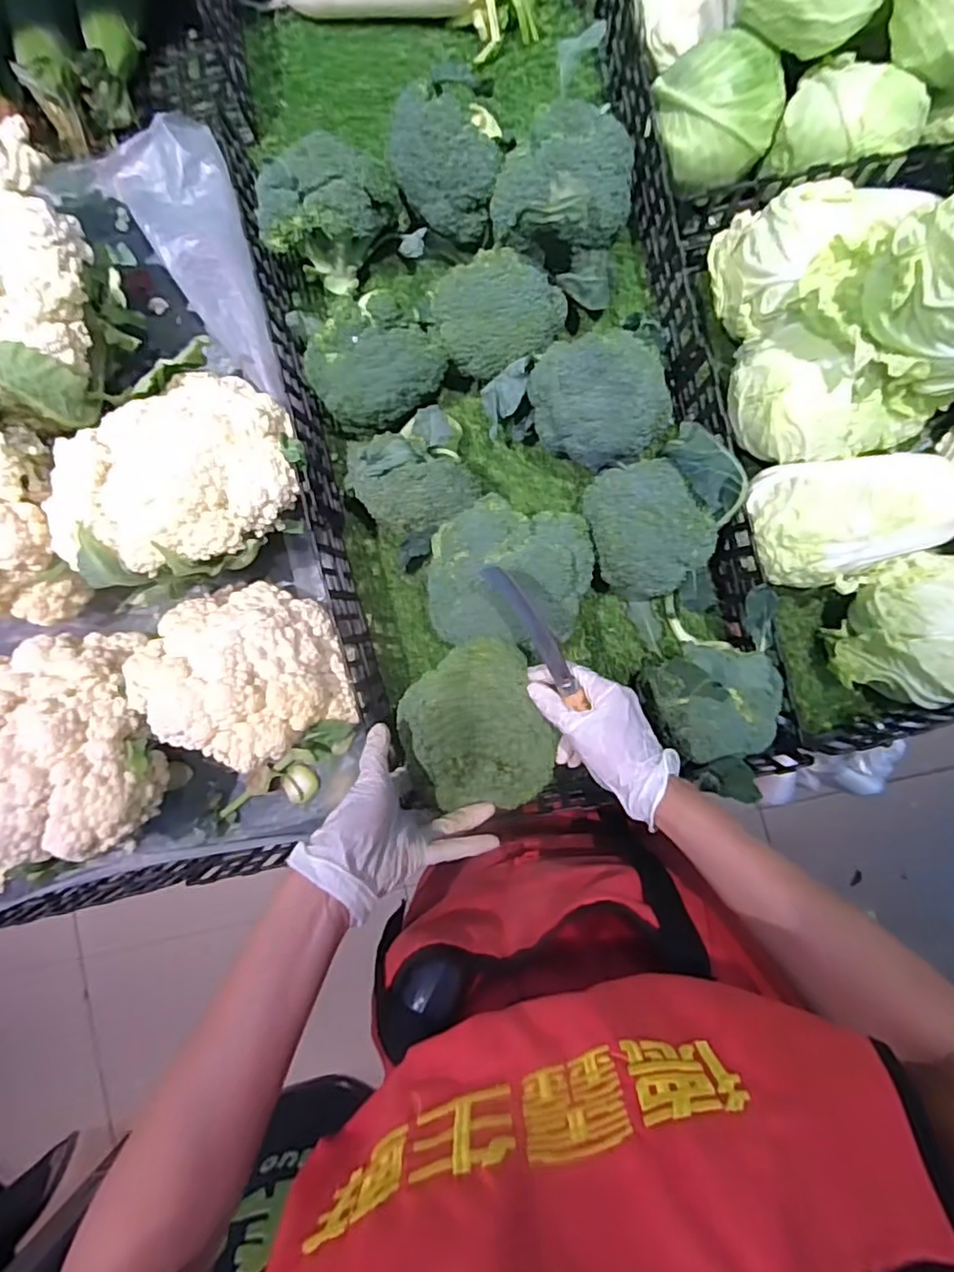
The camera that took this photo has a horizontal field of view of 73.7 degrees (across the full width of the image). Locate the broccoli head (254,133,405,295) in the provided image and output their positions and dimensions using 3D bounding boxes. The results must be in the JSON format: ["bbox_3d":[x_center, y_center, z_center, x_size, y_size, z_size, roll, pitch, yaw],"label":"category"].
[{"bbox_3d":[-0.132,-0.387,0.580,0.122,0.098,0.087,-6,85,6],"label":"broccoli head"}]

